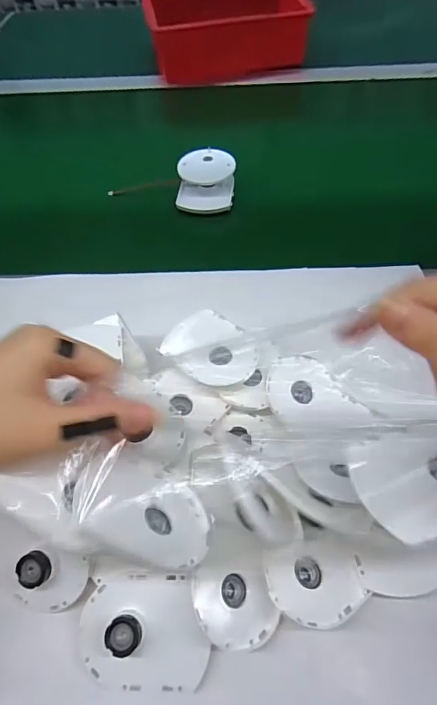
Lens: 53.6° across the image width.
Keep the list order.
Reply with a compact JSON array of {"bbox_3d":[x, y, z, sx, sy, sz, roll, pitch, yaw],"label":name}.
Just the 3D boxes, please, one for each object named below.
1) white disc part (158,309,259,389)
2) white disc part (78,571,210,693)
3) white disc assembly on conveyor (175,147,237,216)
[{"bbox_3d":[-0.004,-0.002,0.339,0.057,0.011,0.071,-40,62,-22],"label":"white disc part"},{"bbox_3d":[-0.043,0.158,0.247,0.072,0.021,0.057,-1,55,3],"label":"white disc part"},{"bbox_3d":[-0.014,-0.191,0.484,0.061,0.028,0.073,1,55,5],"label":"white disc assembly on conveyor"}]

